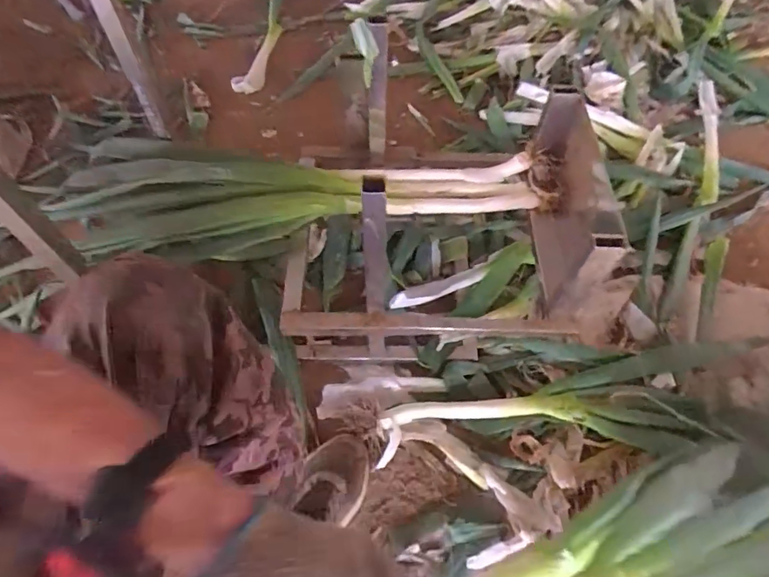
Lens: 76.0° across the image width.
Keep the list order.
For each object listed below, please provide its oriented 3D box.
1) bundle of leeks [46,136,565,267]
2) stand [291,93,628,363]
[{"bbox_3d":[-0.108,-0.163,0.783,0.790,0.098,0.179,-5,59,-1],"label":"bundle of leeks"},{"bbox_3d":[0.142,-0.069,0.785,0.535,0.337,0.327,-1,59,2],"label":"stand"}]

